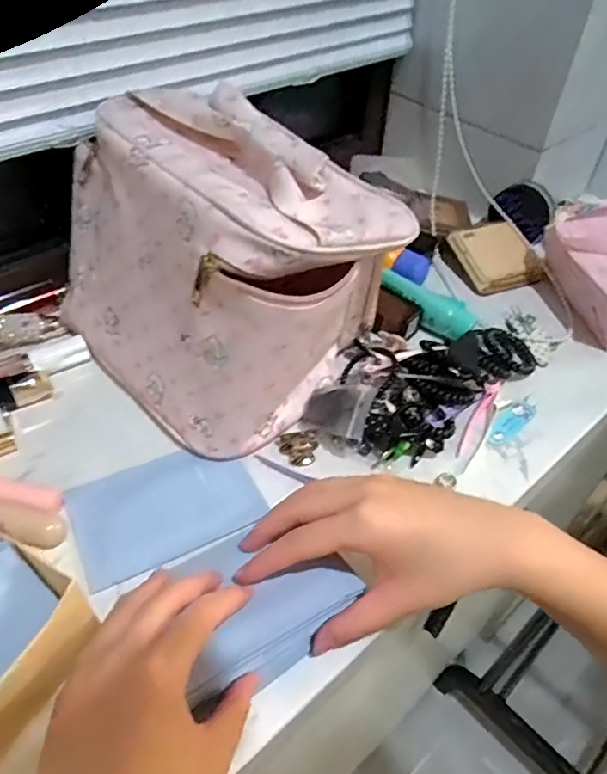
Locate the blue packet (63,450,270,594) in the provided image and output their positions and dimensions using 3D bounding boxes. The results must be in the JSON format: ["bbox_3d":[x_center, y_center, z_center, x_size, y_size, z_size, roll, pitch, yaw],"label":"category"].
[{"bbox_3d":[-0.092,0.078,0.377,0.115,0.007,0.077,-19,50,-21],"label":"blue packet"}]

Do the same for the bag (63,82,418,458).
[{"bbox_3d":[-0.067,-0.095,0.415,0.243,0.164,0.171,35,53,26],"label":"bag"}]

